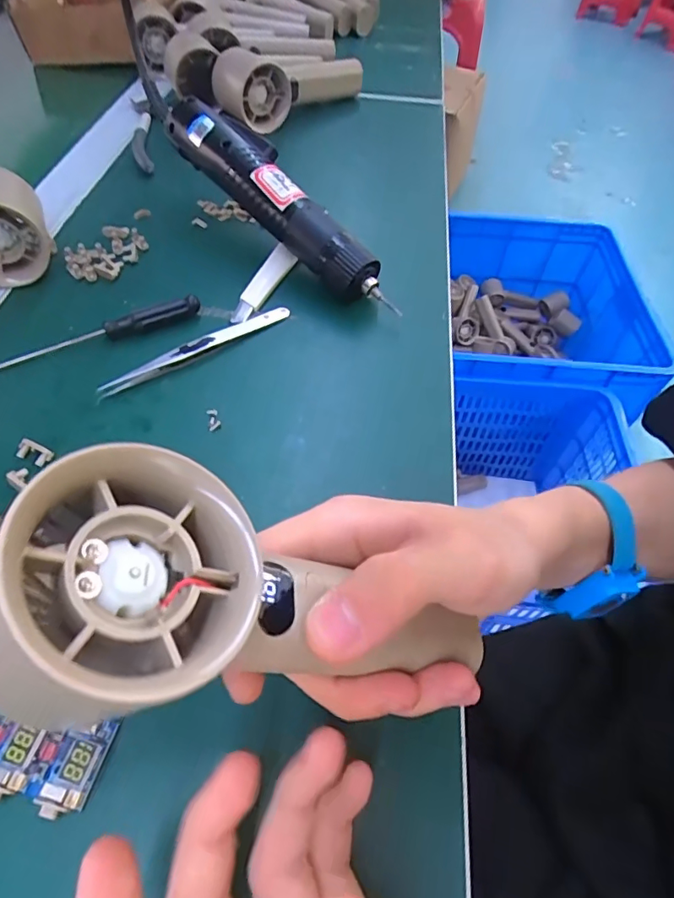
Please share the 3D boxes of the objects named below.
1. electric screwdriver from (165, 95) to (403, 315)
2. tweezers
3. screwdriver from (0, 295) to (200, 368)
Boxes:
[{"bbox_3d":[-0.039,-0.175,0.355,0.037,0.033,0.211,-39,78,-26],"label":"electric screwdriver"},{"bbox_3d":[-0.083,-0.063,0.311,0.127,0.007,0.016,-35,62,-24],"label":"tweezers"},{"bbox_3d":[-0.149,-0.070,0.311,0.131,0.013,0.012,-22,57,-17],"label":"screwdriver"}]

